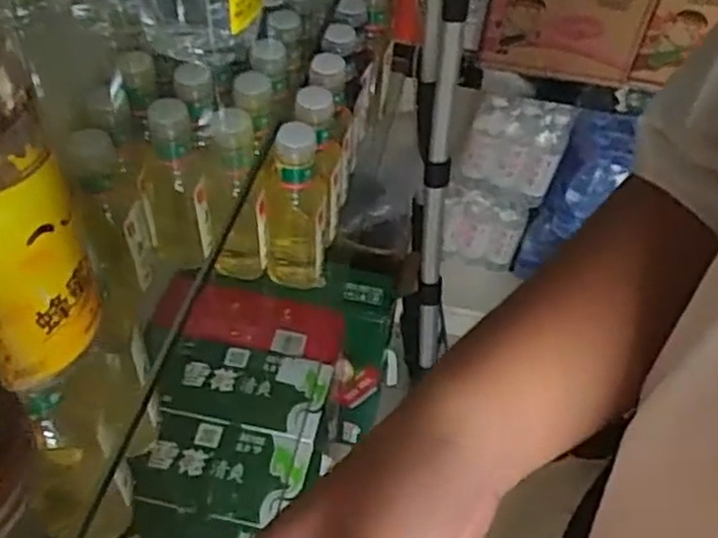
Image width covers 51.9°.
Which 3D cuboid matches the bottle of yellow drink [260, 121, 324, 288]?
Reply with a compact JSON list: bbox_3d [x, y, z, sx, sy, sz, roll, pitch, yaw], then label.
[{"bbox_3d":[-0.072,-0.071,0.809,0.068,0.211,0.068,-8,50,-11],"label":"bottle of yellow drink"}]

